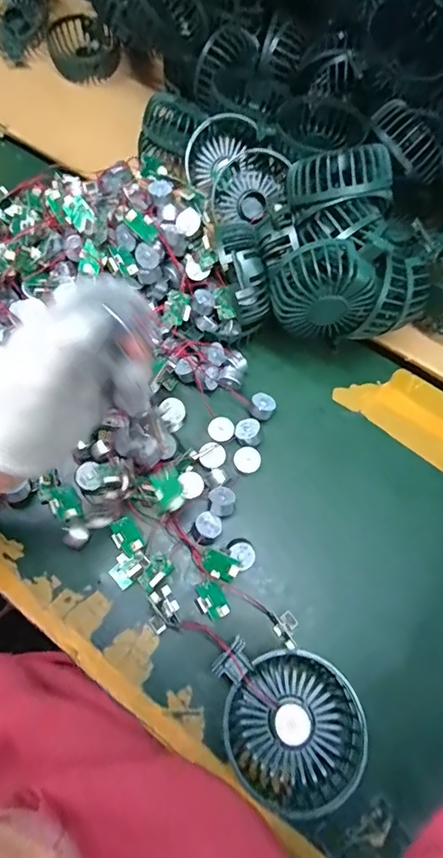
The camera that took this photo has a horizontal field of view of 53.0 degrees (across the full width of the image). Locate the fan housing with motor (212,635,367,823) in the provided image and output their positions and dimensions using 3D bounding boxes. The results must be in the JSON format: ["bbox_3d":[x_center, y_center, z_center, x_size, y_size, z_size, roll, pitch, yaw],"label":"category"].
[{"bbox_3d":[0.046,0.198,0.306,0.089,0.049,0.099,-13,61,-1],"label":"fan housing with motor"}]

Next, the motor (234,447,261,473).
[{"bbox_3d":[0.023,0.029,0.397,0.023,0.019,0.024,0,69,-1],"label":"motor"}]

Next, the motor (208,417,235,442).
[{"bbox_3d":[0.000,0.002,0.398,0.022,0.012,0.022,0,69,-1],"label":"motor"}]

